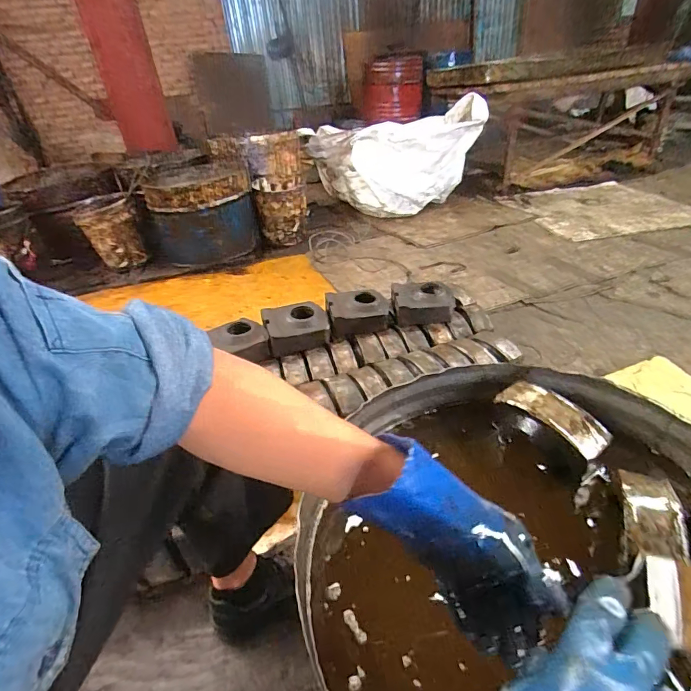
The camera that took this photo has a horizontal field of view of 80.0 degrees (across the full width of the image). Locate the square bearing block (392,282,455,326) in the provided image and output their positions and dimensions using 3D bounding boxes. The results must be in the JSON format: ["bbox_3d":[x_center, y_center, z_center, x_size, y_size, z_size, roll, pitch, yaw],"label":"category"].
[{"bbox_3d":[0.251,-0.141,1.345,0.196,0.073,0.159,0,35,7],"label":"square bearing block"}]

